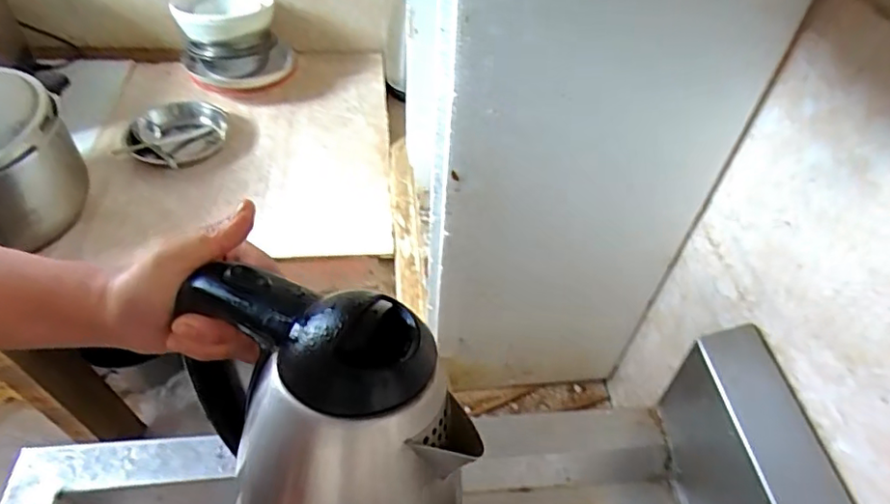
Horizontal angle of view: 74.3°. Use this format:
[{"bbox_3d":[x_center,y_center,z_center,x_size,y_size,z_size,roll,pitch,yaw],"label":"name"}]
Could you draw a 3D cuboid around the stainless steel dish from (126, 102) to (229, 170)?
[{"bbox_3d":[-0.452,-0.199,1.006,0.172,0.043,0.131,-27,54,-25],"label":"stainless steel dish"}]

